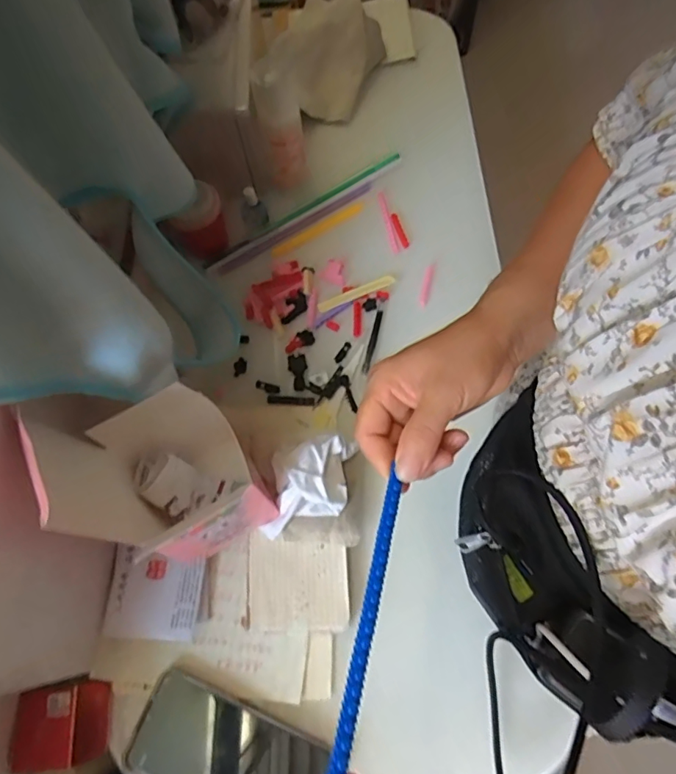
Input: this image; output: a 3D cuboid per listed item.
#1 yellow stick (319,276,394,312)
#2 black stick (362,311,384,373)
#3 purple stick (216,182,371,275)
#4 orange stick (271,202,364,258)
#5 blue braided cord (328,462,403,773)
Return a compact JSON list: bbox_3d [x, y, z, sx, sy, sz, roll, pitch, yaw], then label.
[{"bbox_3d":[0.020,-0.103,0.560,0.090,0.004,0.013,-22,68,-7],"label":"yellow stick"},{"bbox_3d":[0.037,-0.049,0.544,0.008,0.004,0.075,13,68,8],"label":"black stick"},{"bbox_3d":[-0.051,-0.191,0.609,0.213,0.007,0.013,-33,69,-11],"label":"purple stick"},{"bbox_3d":[-0.025,-0.191,0.613,0.129,0.005,0.016,-33,70,-11],"label":"orange stick"},{"bbox_3d":[0.008,0.142,0.237,0.007,0.006,0.212,12,59,8],"label":"blue braided cord"}]

